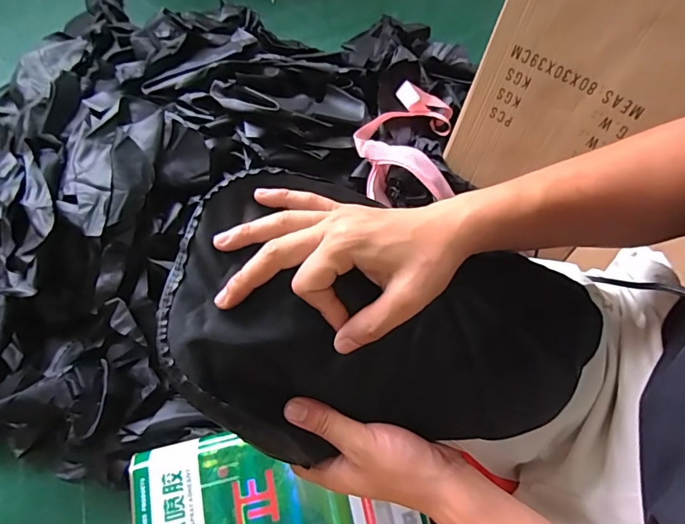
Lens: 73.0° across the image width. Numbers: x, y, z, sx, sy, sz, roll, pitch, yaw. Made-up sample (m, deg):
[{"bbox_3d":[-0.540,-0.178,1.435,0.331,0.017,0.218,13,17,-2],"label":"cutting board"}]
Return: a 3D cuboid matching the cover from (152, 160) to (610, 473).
[{"bbox_3d":[0.032,0.057,0.355,0.323,0.038,0.205,19,80,-7],"label":"cover"}]

